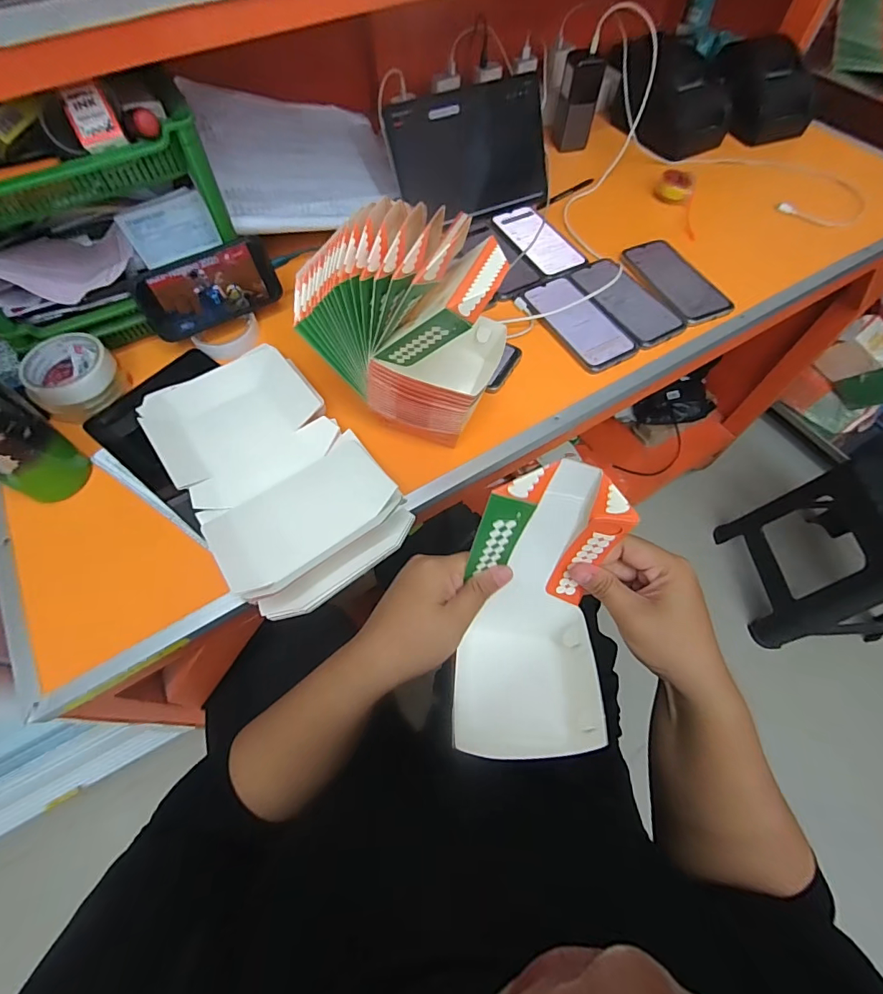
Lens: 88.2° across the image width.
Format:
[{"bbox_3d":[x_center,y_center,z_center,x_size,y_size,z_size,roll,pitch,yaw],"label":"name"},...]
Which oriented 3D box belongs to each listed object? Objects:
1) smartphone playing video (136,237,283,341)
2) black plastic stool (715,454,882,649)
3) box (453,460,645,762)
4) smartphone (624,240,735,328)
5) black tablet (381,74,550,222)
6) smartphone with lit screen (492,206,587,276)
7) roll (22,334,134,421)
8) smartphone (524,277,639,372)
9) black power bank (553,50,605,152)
[{"bbox_3d":[-0.287,-0.260,0.576,0.161,0.078,0.011,-29,47,-15],"label":"smartphone playing video"},{"bbox_3d":[1.019,0.128,1.098,0.366,0.470,0.340,-6,62,-4],"label":"black plastic stool"},{"bbox_3d":[0.074,0.080,0.358,0.113,0.225,0.086,3,18,1],"label":"box"},{"bbox_3d":[0.340,-0.317,0.660,0.082,0.008,0.177,-20,64,-11],"label":"smartphone"},{"bbox_3d":[0.049,-0.521,0.694,0.244,0.159,0.014,-22,32,-12],"label":"black tablet"},{"bbox_3d":[0.147,-0.396,0.702,0.080,0.006,0.168,-23,64,-12],"label":"smartphone with lit screen"},{"bbox_3d":[-0.444,-0.143,0.551,0.090,0.063,0.090,0,62,-1],"label":"roll"},{"bbox_3d":[0.185,-0.241,0.619,0.078,0.008,0.166,-29,66,-15],"label":"smartphone"},{"bbox_3d":[0.237,-0.689,0.800,0.068,0.120,0.047,-5,62,-3],"label":"black power bank"}]

